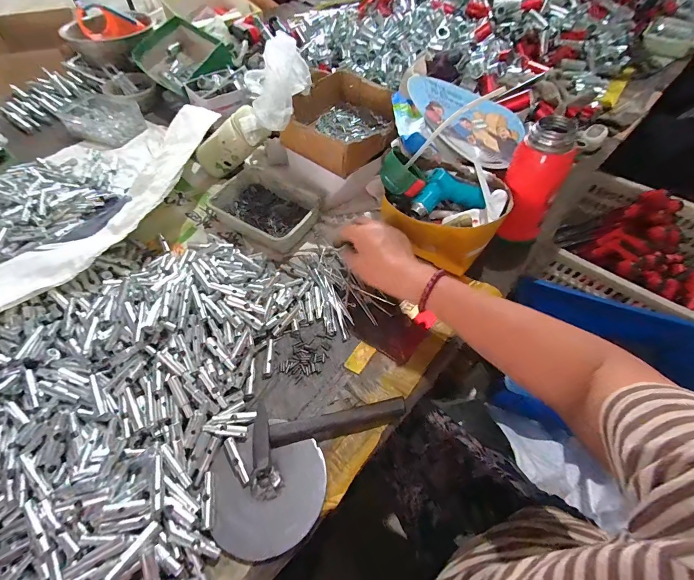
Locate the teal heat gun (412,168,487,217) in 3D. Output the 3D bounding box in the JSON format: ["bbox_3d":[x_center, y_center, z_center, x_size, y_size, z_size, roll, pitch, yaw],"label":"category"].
[{"bbox_3d":[0.151,-0.134,0.500,0.091,0.034,0.085,24,59,15],"label":"teal heat gun"}]

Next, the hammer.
[{"bbox_3d":[-0.020,0.156,0.390,0.179,0.022,0.084,-15,57,-10],"label":"hammer"}]

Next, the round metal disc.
[{"bbox_3d":[-0.082,0.204,0.363,0.116,0.008,0.121,0,55,0],"label":"round metal disc"}]

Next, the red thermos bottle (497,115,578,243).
[{"bbox_3d":[0.277,-0.156,0.509,0.078,0.160,0.072,10,56,6],"label":"red thermos bottle"}]

